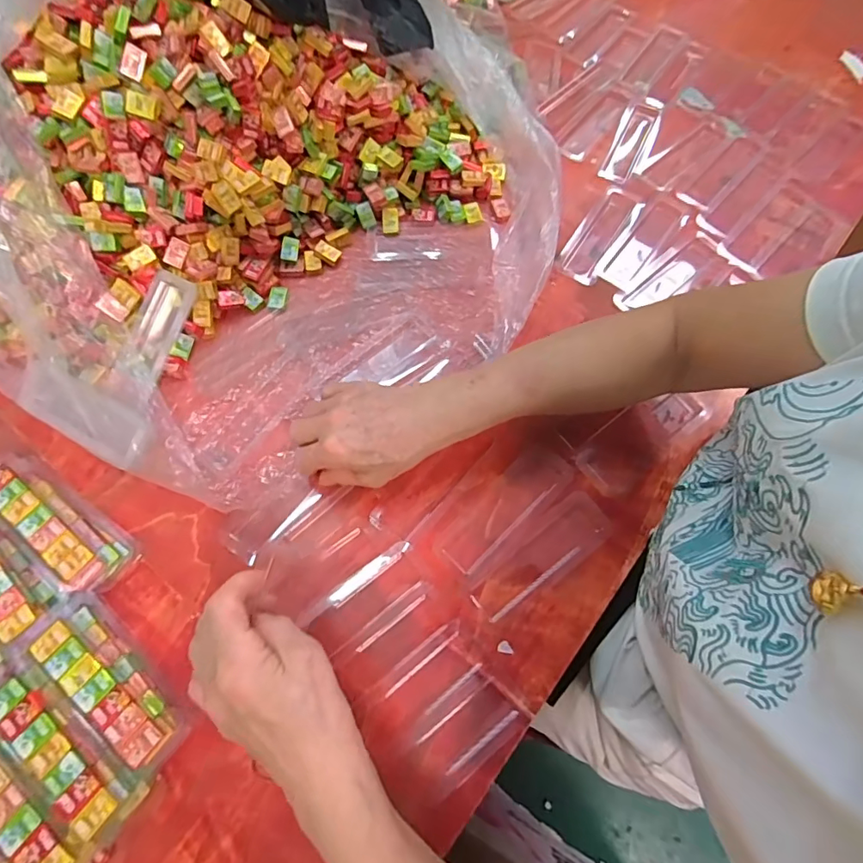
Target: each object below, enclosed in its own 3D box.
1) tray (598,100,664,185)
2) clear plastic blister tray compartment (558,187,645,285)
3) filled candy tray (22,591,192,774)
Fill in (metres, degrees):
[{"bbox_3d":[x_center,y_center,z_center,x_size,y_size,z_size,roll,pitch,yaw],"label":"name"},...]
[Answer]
[{"bbox_3d":[0.237,-0.349,0.585,0.038,0.014,0.130,24,71,9],"label":"tray"},{"bbox_3d":[0.183,-0.216,0.527,0.044,0.015,0.132,32,73,11],"label":"clear plastic blister tray compartment"},{"bbox_3d":[-0.237,0.186,0.364,0.136,0.035,0.046,41,74,14],"label":"filled candy tray"}]

